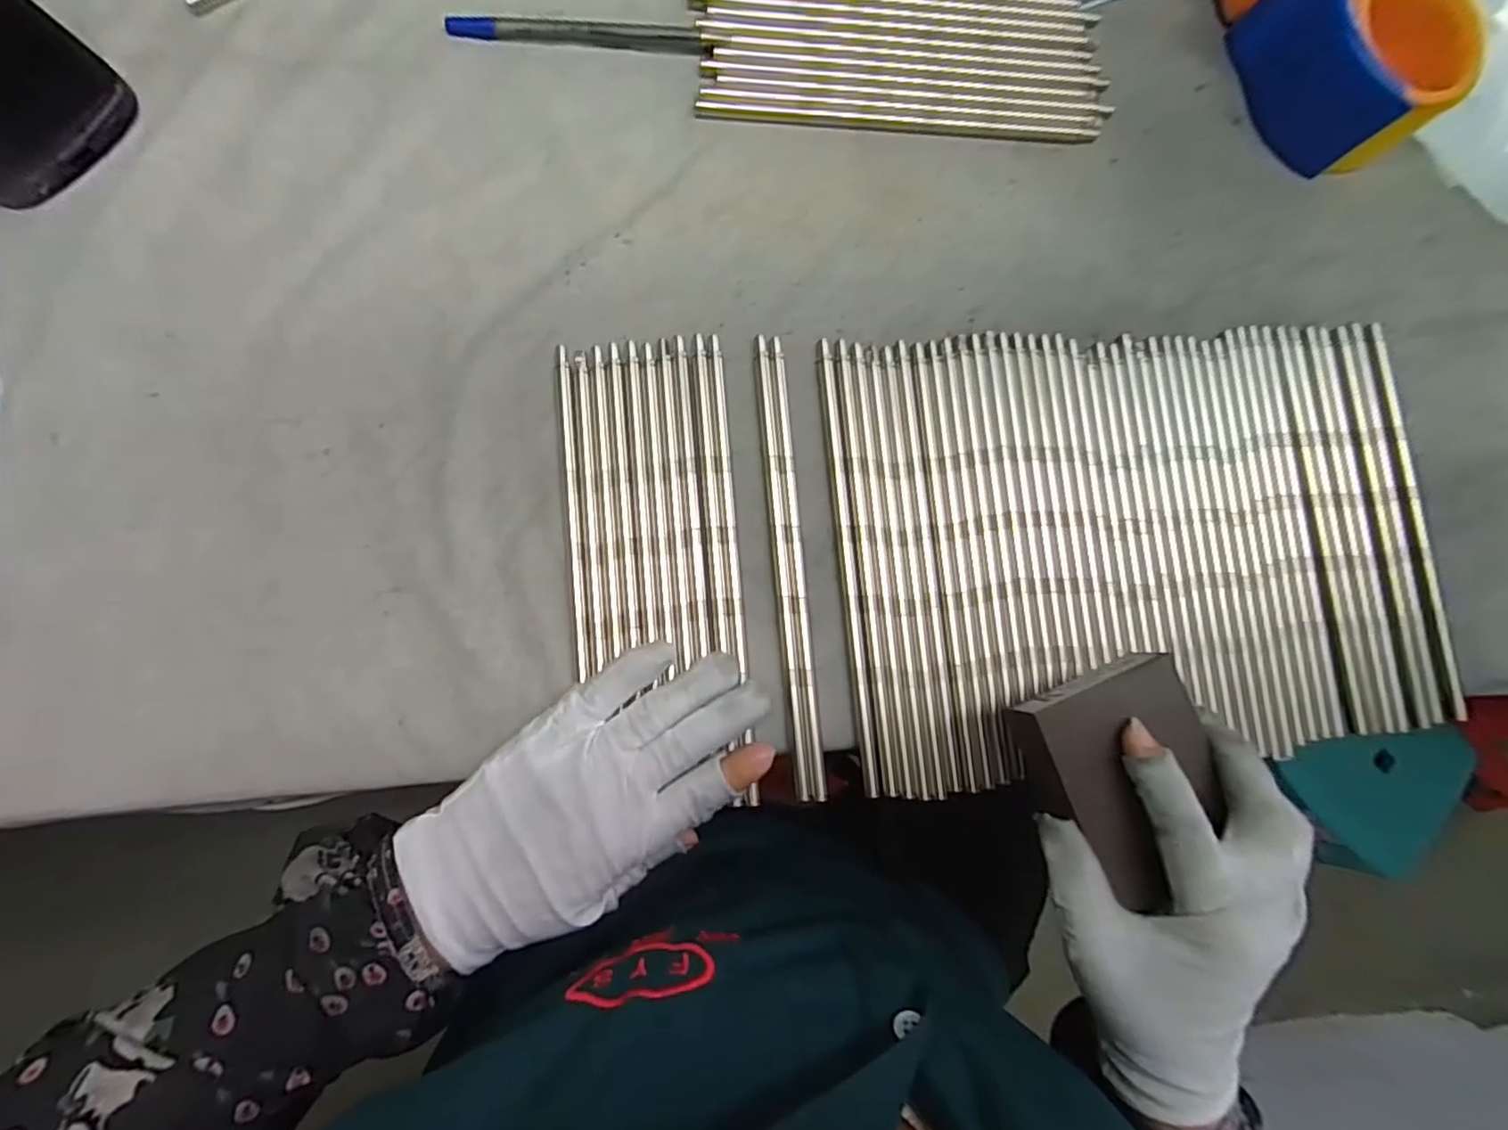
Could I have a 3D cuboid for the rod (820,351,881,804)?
[{"bbox_3d":[0.046,-0.003,0.313,0.007,0.004,0.223,-4,84,-8],"label":"rod"}]

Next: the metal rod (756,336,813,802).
[{"bbox_3d":[0.014,-0.002,0.309,0.007,0.004,0.222,-4,84,-8],"label":"metal rod"}]

